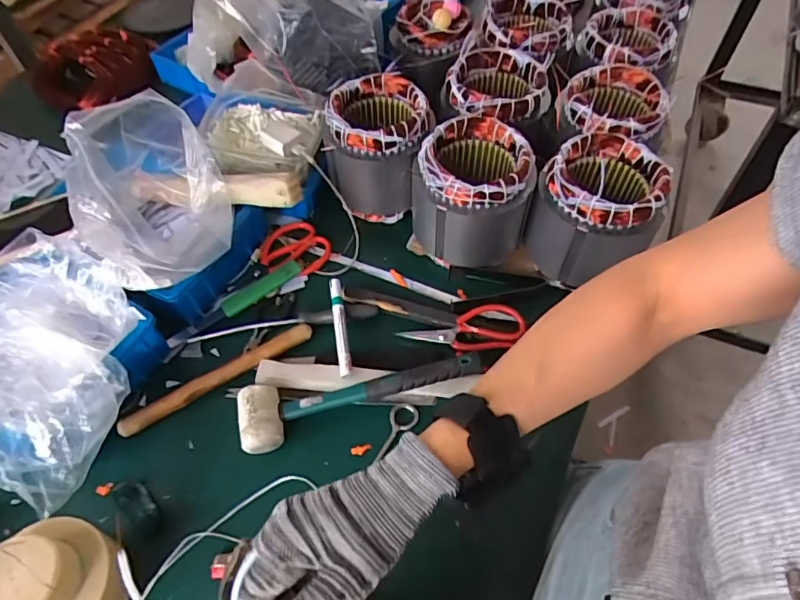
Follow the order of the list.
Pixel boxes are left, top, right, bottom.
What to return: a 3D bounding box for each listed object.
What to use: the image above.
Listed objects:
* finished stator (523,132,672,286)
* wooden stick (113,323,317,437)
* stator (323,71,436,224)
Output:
[{"bbox_3d":[0.249,-0.104,0.702,0.146,0.180,0.145,-2,55,1],"label":"finished stator"},{"bbox_3d":[-0.226,0.097,0.662,0.252,0.033,0.026,-28,59,-17],"label":"wooden stick"},{"bbox_3d":[-0.030,-0.217,0.775,0.142,0.165,0.129,4,55,5],"label":"stator"}]

